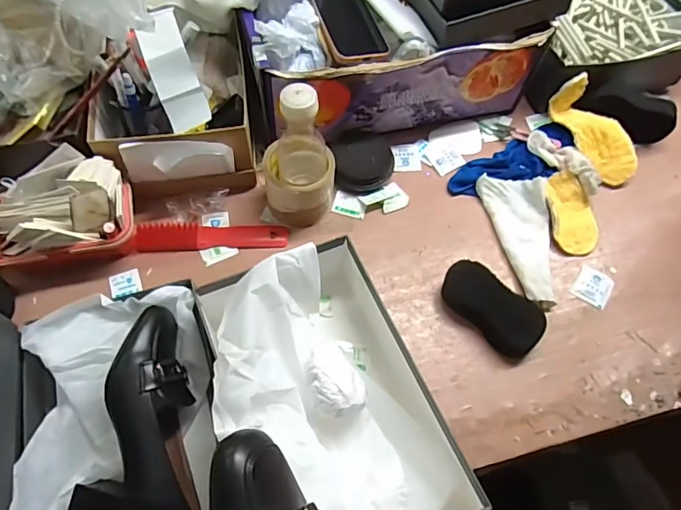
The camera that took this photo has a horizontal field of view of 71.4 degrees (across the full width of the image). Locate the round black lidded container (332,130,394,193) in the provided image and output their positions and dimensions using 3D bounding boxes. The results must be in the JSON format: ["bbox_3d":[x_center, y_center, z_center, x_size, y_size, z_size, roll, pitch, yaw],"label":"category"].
[{"bbox_3d":[0.030,-0.138,0.671,0.089,0.038,0.104,-4,62,-5],"label":"round black lidded container"}]

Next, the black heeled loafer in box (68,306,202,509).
[{"bbox_3d":[-0.197,0.167,0.471,0.093,0.071,0.221,-4,75,-5],"label":"black heeled loafer in box"}]

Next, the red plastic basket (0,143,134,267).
[{"bbox_3d":[-0.330,-0.047,0.543,0.162,0.102,0.091,-17,63,-12],"label":"red plastic basket"}]

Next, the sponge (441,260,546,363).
[{"bbox_3d":[0.184,0.061,0.573,0.064,0.037,0.130,-36,69,-20],"label":"sponge"}]

